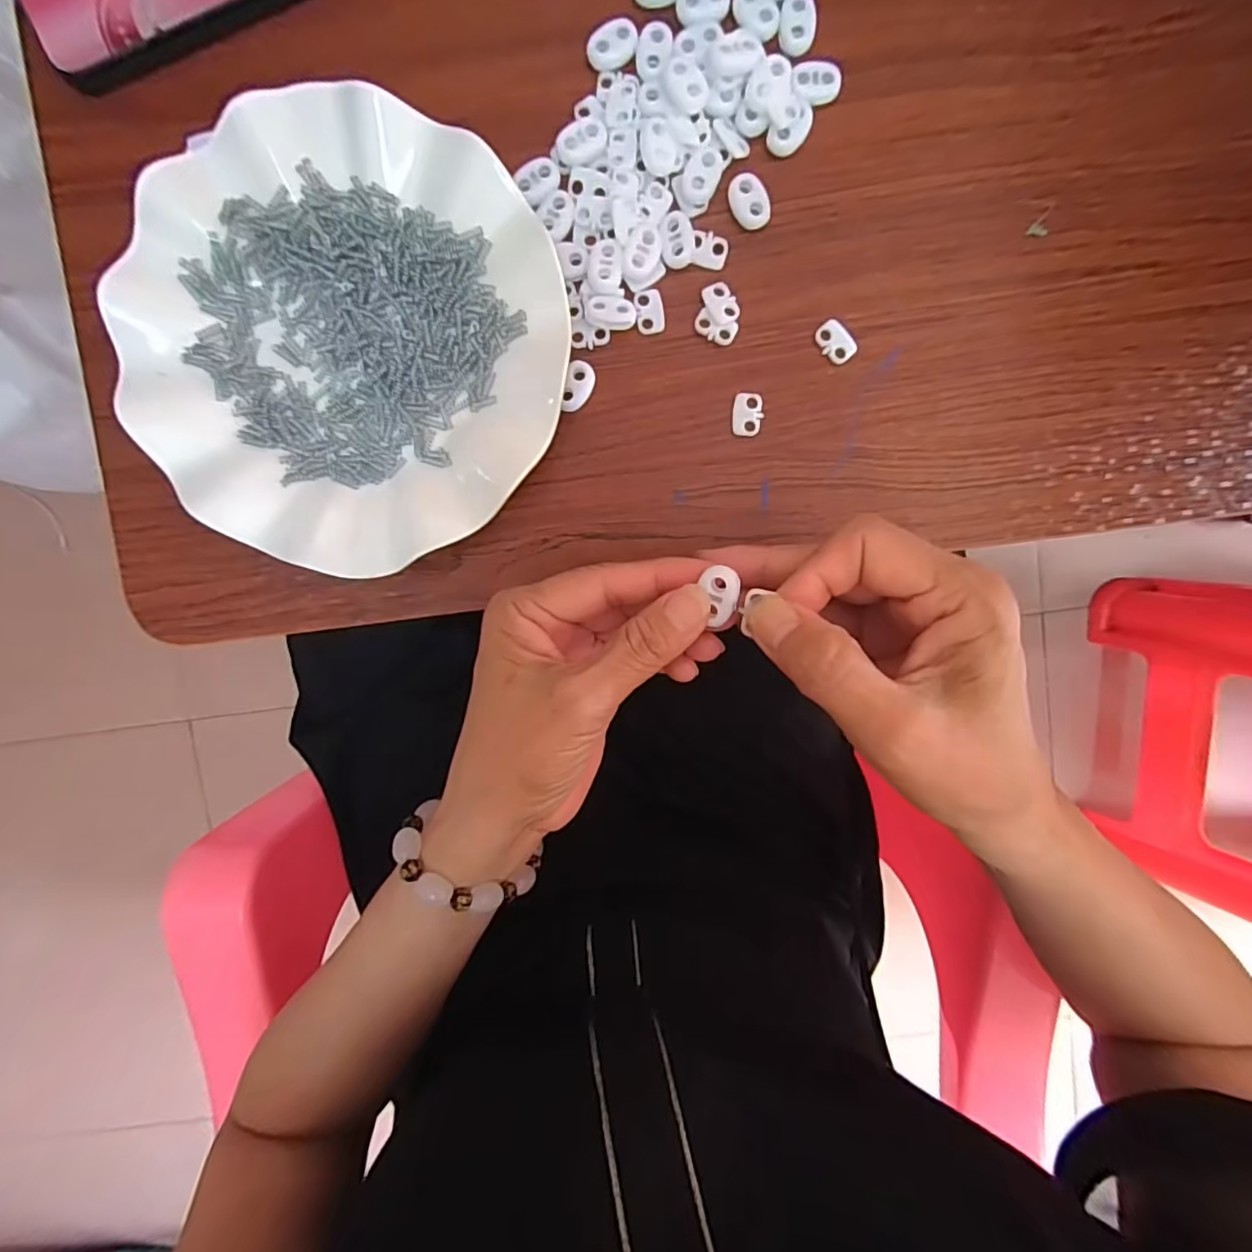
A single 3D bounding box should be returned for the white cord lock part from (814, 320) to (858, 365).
[{"bbox_3d":[0.094,-0.128,0.259,0.020,0.004,0.014,41,94,-3],"label":"white cord lock part"}]

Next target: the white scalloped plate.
[{"bbox_3d":[-0.118,-0.119,0.249,0.181,0.024,0.179,0,95,0],"label":"white scalloped plate"}]

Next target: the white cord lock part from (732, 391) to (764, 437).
[{"bbox_3d":[0.055,-0.096,0.262,0.014,0.004,0.019,-1,95,0],"label":"white cord lock part"}]

